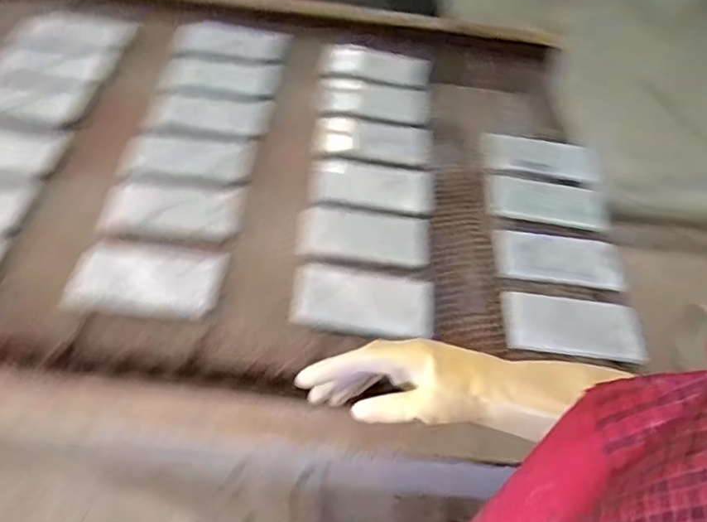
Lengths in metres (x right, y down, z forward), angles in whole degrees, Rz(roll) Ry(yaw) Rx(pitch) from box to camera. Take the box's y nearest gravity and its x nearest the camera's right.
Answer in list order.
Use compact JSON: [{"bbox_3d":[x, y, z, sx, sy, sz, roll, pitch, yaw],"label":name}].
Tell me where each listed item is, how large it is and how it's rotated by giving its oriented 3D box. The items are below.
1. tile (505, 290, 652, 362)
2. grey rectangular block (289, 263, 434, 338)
[{"bbox_3d":[0.293,0.086,0.757,0.189,0.007,0.092,7,45,-5],"label":"tile"},{"bbox_3d":[0.015,0.048,0.715,0.180,0.017,0.094,7,48,-12],"label":"grey rectangular block"}]

